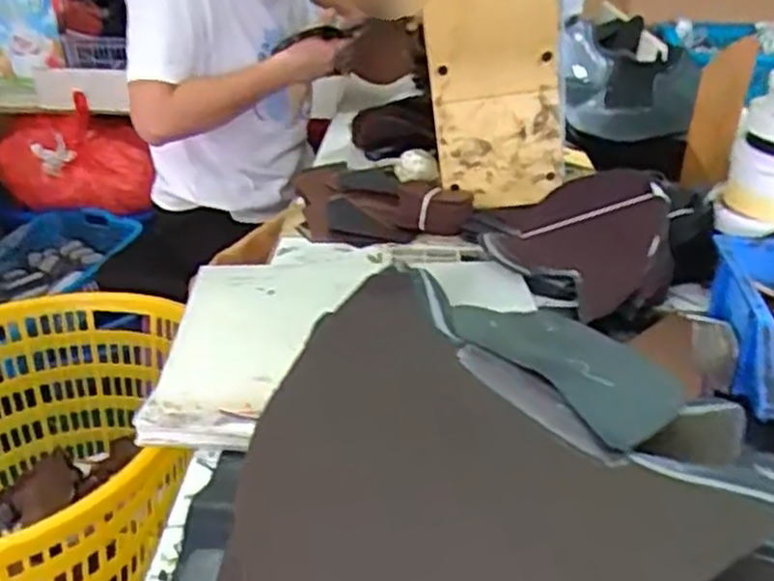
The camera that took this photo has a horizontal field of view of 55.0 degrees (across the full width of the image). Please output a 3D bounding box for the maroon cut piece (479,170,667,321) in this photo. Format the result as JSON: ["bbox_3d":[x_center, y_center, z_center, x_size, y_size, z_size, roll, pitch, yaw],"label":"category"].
[{"bbox_3d":[0.180,-0.055,0.720,0.168,0.077,0.199,-4,29,-6],"label":"maroon cut piece"}]

